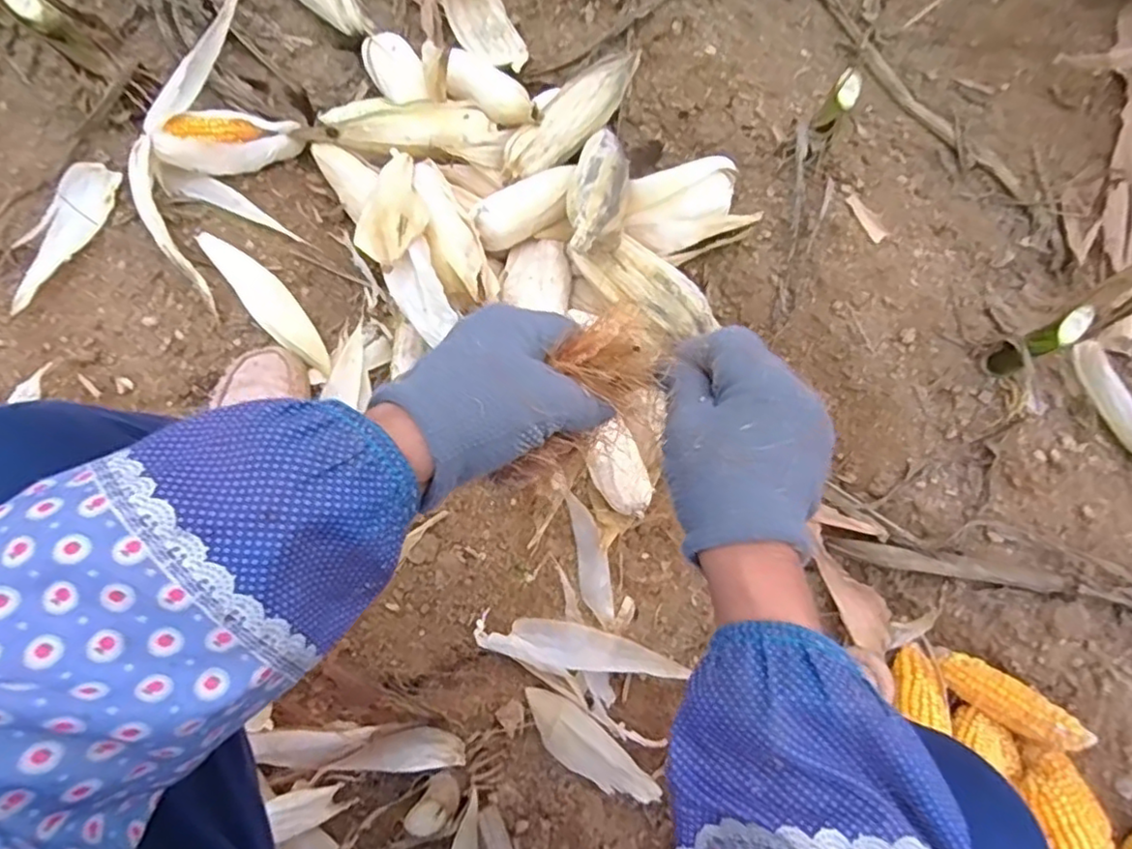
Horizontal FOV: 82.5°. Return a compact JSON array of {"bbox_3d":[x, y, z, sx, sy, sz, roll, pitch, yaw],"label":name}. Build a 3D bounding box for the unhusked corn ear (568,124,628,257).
[{"bbox_3d":[0.037,-0.266,0.712,0.062,0.045,0.195,10,57,1],"label":"unhusked corn ear"}]

